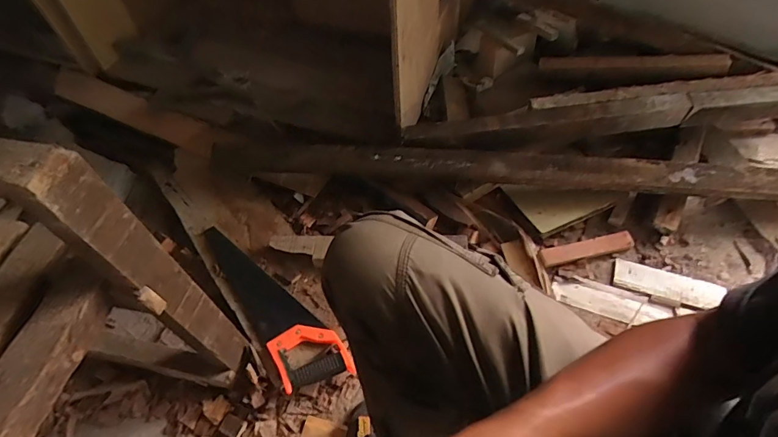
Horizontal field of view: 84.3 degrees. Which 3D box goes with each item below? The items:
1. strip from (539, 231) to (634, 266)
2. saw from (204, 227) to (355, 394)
[{"bbox_3d":[0.412,0.063,0.898,0.199,0.012,0.037,-11,79,-5],"label":"strip"},{"bbox_3d":[-0.235,0.152,0.835,0.120,0.023,0.411,-34,61,-18],"label":"saw"}]

